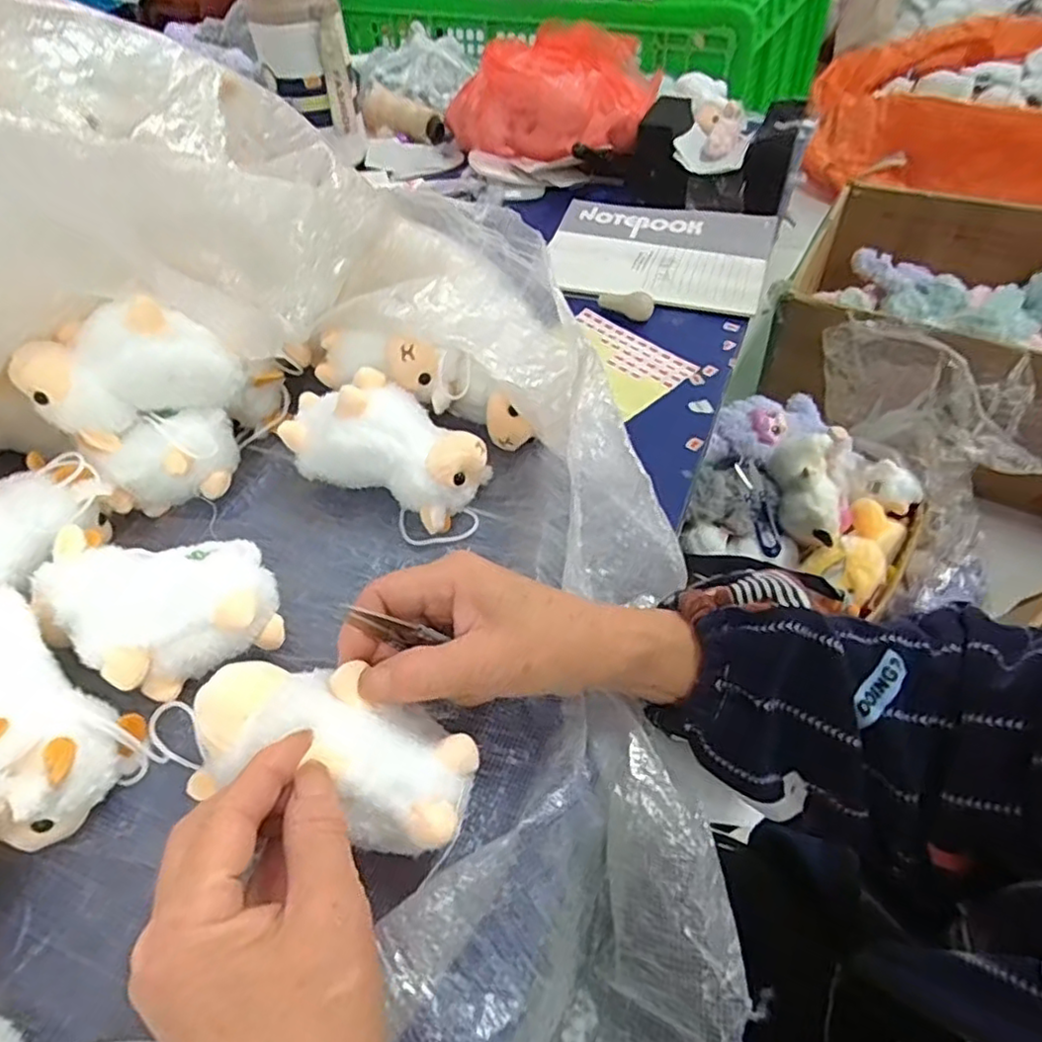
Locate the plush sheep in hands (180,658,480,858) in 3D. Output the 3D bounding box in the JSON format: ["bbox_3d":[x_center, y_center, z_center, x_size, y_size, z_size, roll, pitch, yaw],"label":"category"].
[{"bbox_3d":[-0.082,0.097,0.278,0.125,0.054,0.055,15,52,14],"label":"plush sheep in hands"}]

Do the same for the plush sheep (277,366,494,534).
[{"bbox_3d":[-0.081,-0.049,0.413,0.115,0.071,0.067,15,52,15],"label":"plush sheep"}]

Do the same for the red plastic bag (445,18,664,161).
[{"bbox_3d":[0.030,-0.473,0.736,0.230,0.114,0.117,-2,49,1],"label":"red plastic bag"}]

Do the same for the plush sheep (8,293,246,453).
[{"bbox_3d":[-0.224,-0.082,0.380,0.098,0.073,0.063,4,50,7],"label":"plush sheep"}]

